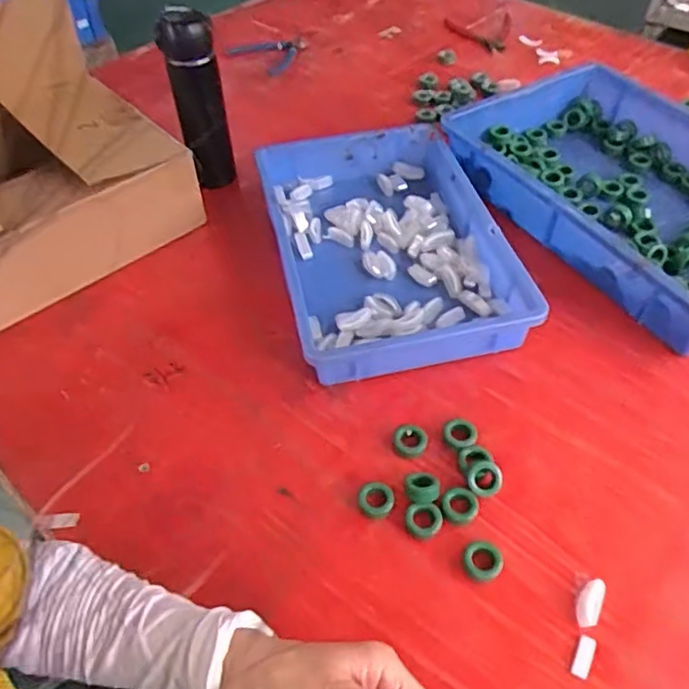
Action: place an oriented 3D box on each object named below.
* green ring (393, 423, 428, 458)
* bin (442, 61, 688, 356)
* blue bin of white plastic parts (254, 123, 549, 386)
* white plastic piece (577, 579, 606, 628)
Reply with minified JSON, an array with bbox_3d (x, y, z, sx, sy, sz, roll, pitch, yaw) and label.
[{"bbox_3d":[0.061,0.088,0.582,0.031,0.006,0.034,0,49,0],"label":"green ring"},{"bbox_3d":[0.366,-0.194,0.786,0.301,0.077,0.436,-24,53,-20],"label":"bin"},{"bbox_3d":[0.045,-0.120,0.725,0.242,0.057,0.357,-9,50,-8],"label":"blue bin of white plastic parts"},{"bbox_3d":[0.190,0.200,0.487,0.018,0.007,0.037,21,52,17],"label":"white plastic piece"}]

